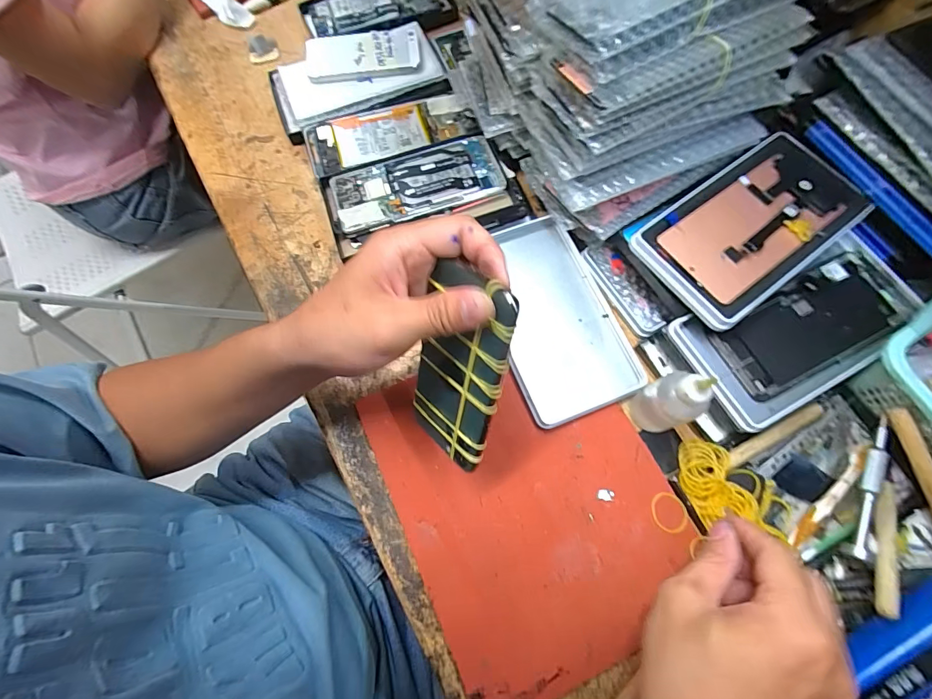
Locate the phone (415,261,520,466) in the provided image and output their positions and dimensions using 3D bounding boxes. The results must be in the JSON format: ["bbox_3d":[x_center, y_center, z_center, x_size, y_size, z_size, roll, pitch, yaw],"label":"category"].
[{"bbox_3d":[-0.006,0.015,0.265,0.008,0.135,0.068,-23,49,-40],"label":"phone"}]

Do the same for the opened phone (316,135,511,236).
[{"bbox_3d":[-0.053,-0.161,0.409,0.171,0.011,0.079,-17,71,-4],"label":"opened phone"}]

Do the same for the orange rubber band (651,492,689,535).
[{"bbox_3d":[0.158,0.127,0.323,0.026,0.004,0.030,-6,71,0],"label":"orange rubber band"}]

